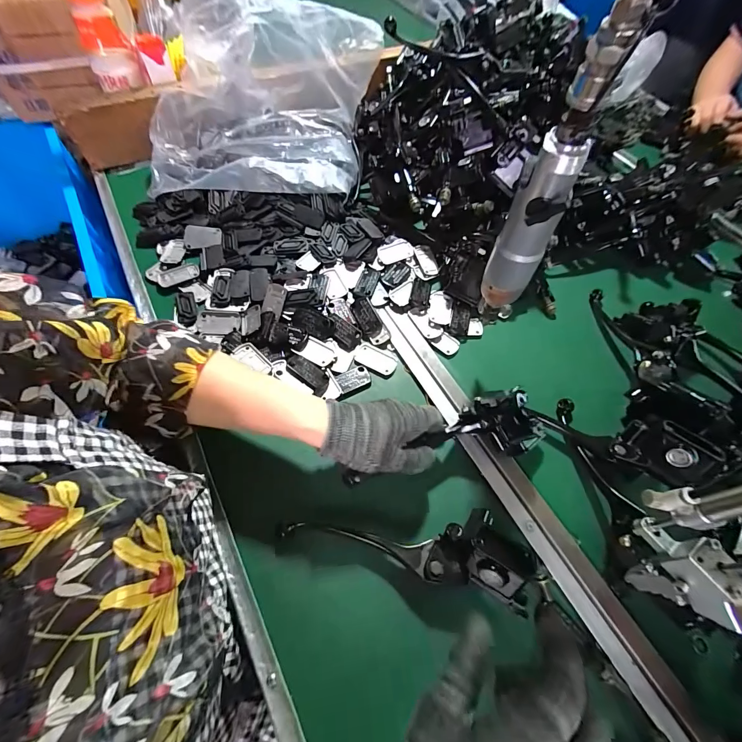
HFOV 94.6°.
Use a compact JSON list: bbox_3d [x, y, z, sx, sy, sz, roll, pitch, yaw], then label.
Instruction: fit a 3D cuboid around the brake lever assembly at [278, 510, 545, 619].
[{"bbox_3d":[0.029,0.158,0.309,0.217,0.043,0.067,0,62,17],"label":"brake lever assembly"}]

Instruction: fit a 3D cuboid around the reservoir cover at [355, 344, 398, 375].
[{"bbox_3d":[0.007,-0.016,0.431,0.052,0.004,0.029,21,64,8],"label":"reservoir cover"}]

